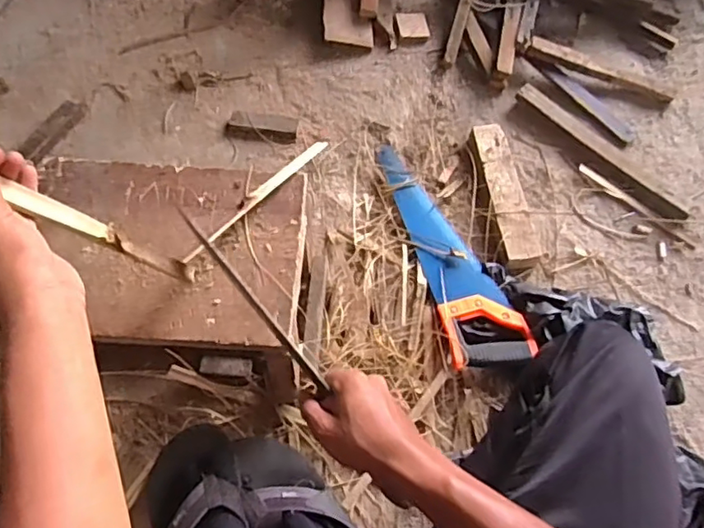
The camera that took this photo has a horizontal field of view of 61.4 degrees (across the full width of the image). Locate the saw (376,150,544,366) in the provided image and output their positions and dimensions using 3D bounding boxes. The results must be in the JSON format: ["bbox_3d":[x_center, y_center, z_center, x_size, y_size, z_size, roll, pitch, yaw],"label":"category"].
[{"bbox_3d":[0.148,-0.032,0.926,0.117,0.043,0.417,-16,67,-9],"label":"saw"}]

